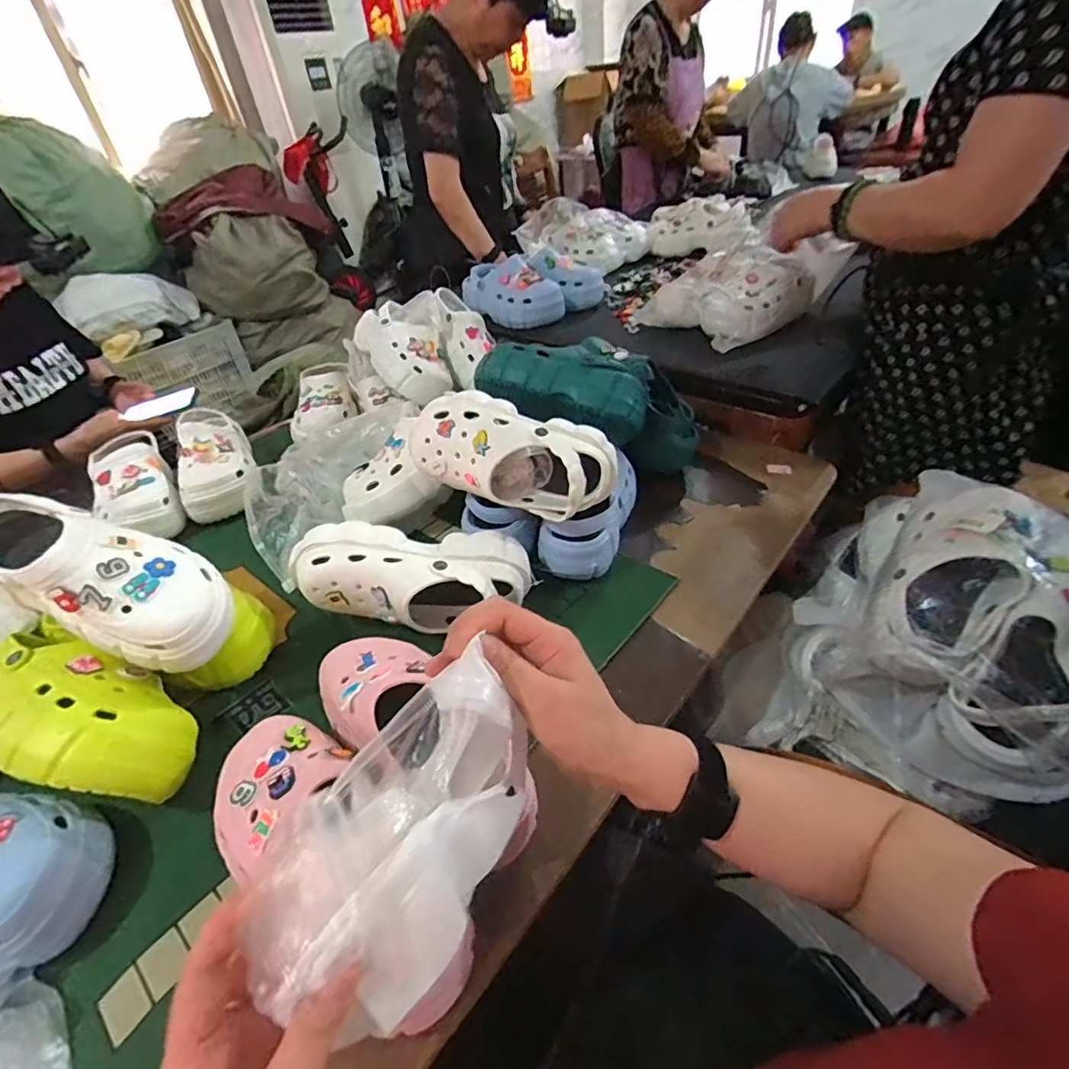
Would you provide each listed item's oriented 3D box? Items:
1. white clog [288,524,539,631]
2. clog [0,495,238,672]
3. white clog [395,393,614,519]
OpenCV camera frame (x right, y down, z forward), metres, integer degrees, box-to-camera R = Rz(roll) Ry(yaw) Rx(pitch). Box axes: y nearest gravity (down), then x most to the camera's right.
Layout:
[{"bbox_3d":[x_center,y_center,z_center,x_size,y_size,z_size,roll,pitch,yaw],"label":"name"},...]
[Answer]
[{"bbox_3d":[-0.135,0.055,0.627,0.257,0.114,0.095,-4,40,3],"label":"white clog"},{"bbox_3d":[-0.412,0.031,0.510,0.262,0.085,0.109,24,44,1],"label":"clog"},{"bbox_3d":[-0.030,-0.091,0.674,0.256,0.113,0.109,13,44,22],"label":"white clog"}]

